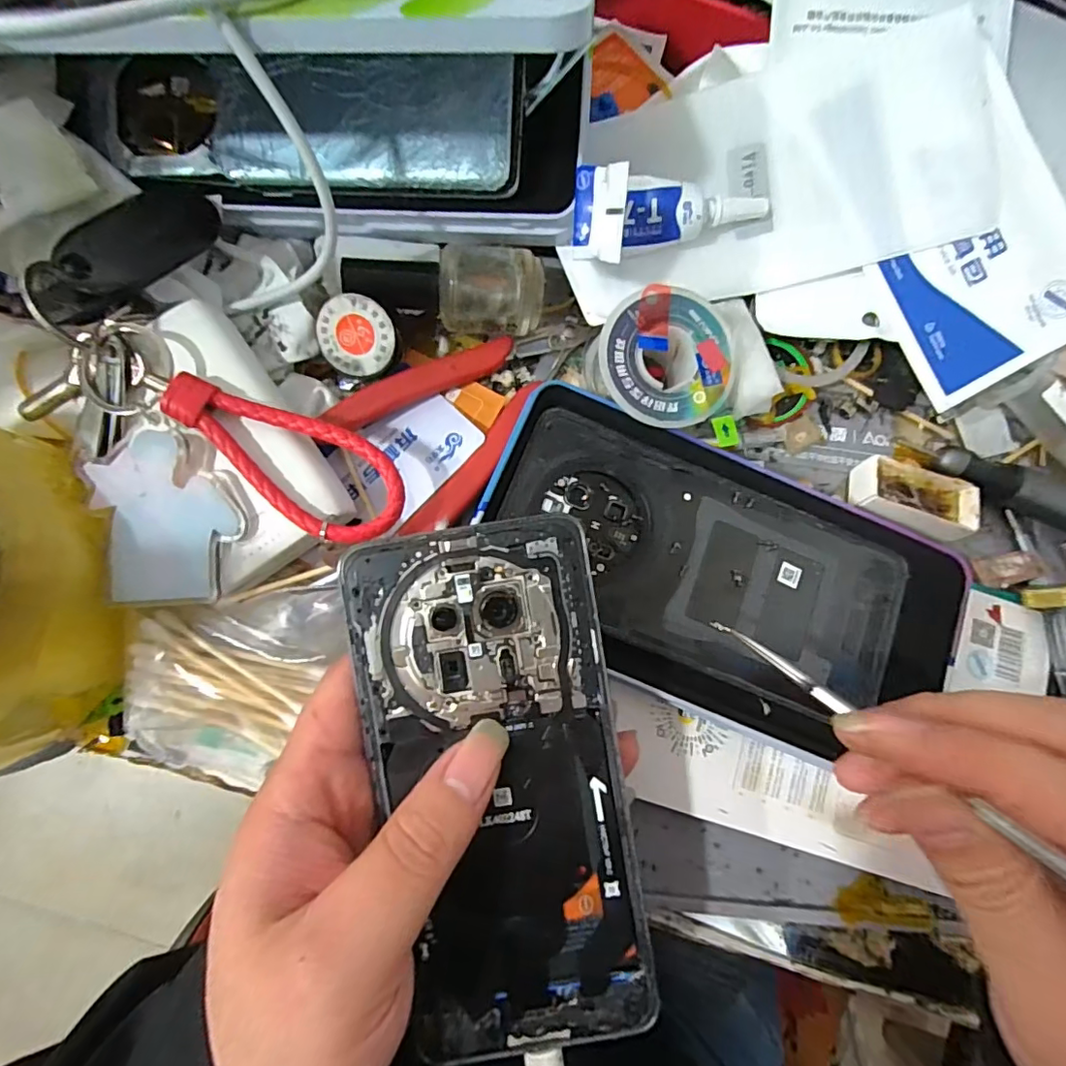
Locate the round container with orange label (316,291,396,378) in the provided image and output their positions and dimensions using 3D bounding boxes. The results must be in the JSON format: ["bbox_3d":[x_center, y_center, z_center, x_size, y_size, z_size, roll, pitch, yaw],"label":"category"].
[{"bbox_3d":[-0.069,-0.077,0.213,0.030,0.007,0.030,1,110,4],"label":"round container with orange label"}]

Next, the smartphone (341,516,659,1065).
[{"bbox_3d":[-0.008,0.077,0.164,0.073,0.005,0.157,-10,90,-3],"label":"smartphone"}]

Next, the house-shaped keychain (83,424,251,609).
[{"bbox_3d":[-0.125,-0.007,0.187,0.044,0.004,0.062,-9,88,-10],"label":"house-shaped keychain"}]

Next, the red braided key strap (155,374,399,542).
[{"bbox_3d":[-0.087,-0.027,0.191,0.086,0.010,0.037,30,79,0],"label":"red braided key strap"}]

